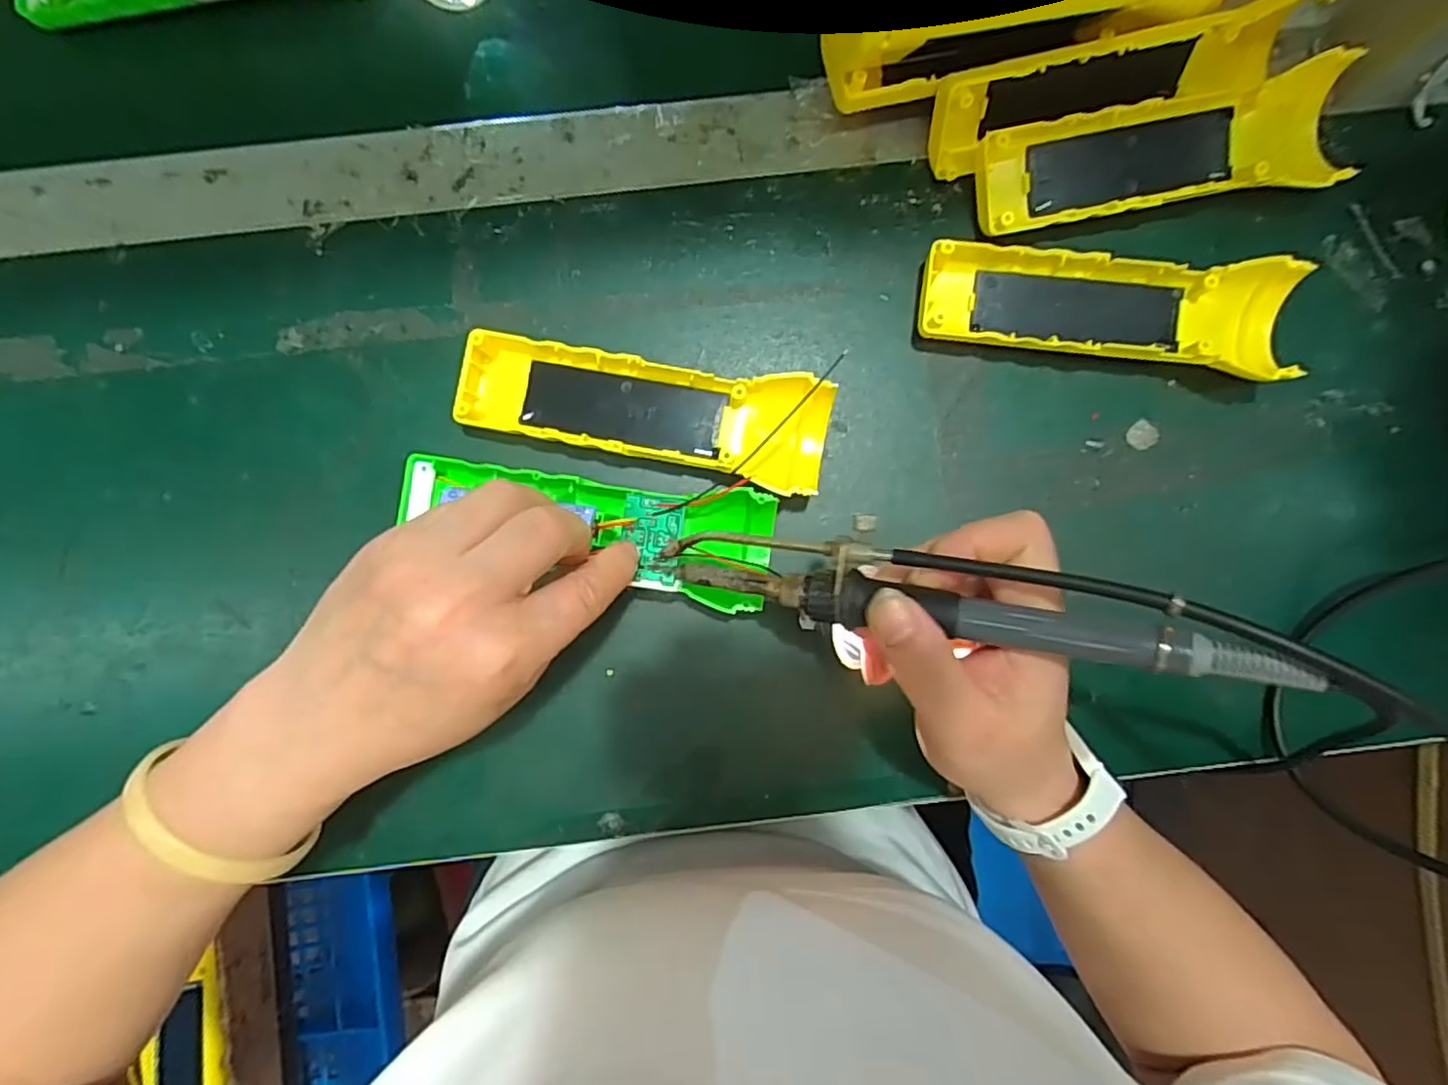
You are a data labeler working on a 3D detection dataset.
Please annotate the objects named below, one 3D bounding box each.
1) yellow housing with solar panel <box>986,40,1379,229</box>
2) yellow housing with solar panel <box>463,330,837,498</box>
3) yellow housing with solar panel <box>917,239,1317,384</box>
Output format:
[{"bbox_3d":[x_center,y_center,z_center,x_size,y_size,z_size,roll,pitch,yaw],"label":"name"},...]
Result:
[{"bbox_3d":[0.200,-0.174,0.298,0.164,0.027,0.047,-11,88,0],"label":"yellow housing with solar panel"},{"bbox_3d":[-0.035,-0.058,0.295,0.162,0.024,0.047,10,88,0],"label":"yellow housing with solar panel"},{"bbox_3d":[0.172,-0.108,0.298,0.160,0.024,0.050,9,88,0],"label":"yellow housing with solar panel"}]

